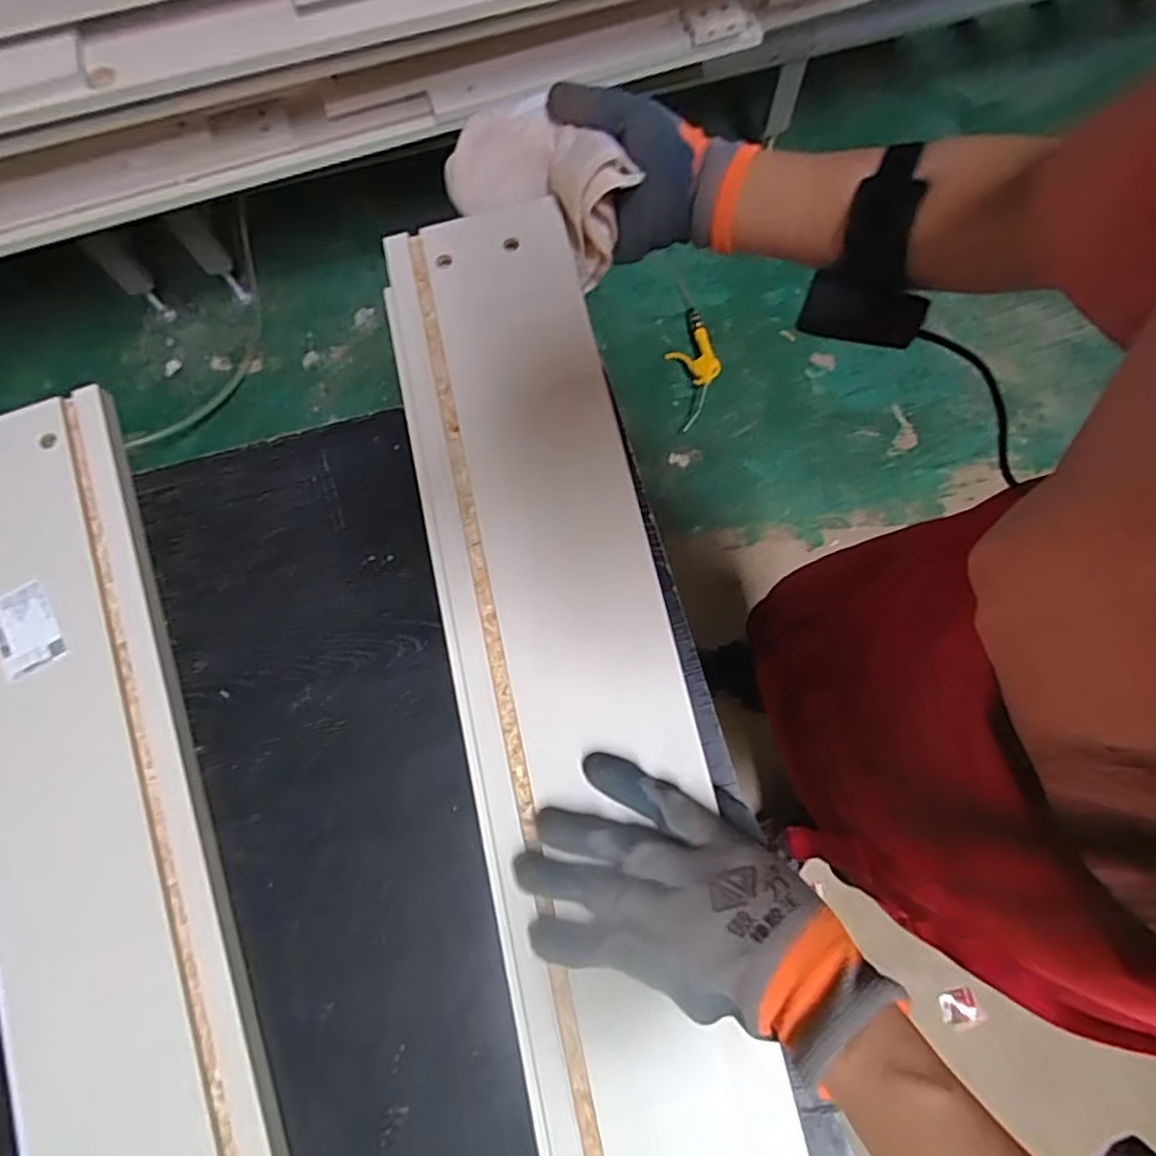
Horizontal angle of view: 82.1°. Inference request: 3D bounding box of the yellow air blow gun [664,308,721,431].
[{"bbox_3d":[0.228,-0.428,1.314,0.098,0.055,0.268,-11,77,-1],"label":"yellow air blow gun"}]

